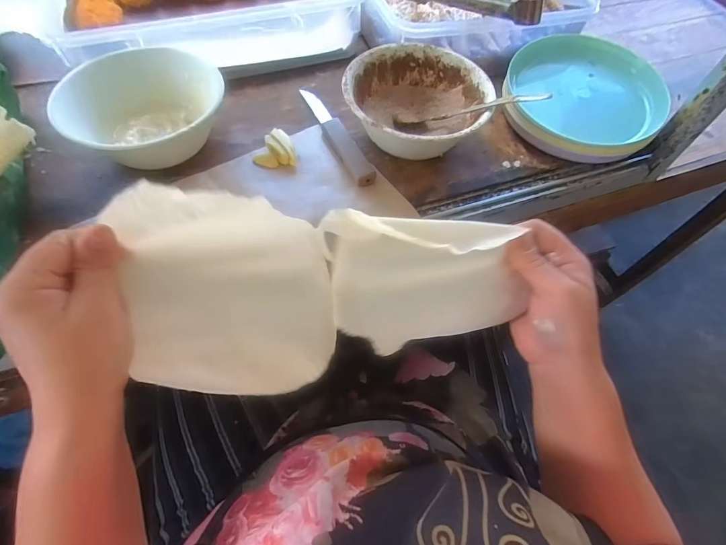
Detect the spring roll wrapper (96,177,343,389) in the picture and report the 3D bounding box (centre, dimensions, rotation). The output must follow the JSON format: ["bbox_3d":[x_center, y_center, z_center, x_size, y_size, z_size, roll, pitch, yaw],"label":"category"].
[{"bbox_3d":[-0.086,0.016,0.265,0.129,0.013,0.137,-4,99,-15],"label":"spring roll wrapper"}]

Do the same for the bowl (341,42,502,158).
[{"bbox_3d":[0.057,-0.179,0.431,0.149,0.060,0.148,2,64,-3],"label":"bowl"}]

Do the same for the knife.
[{"bbox_3d":[-0.032,-0.163,0.443,0.024,0.011,0.171,-22,67,-14],"label":"knife"}]

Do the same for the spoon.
[{"bbox_3d":[0.106,-0.168,0.411,0.163,0.020,0.018,1,57,36],"label":"spoon"}]

